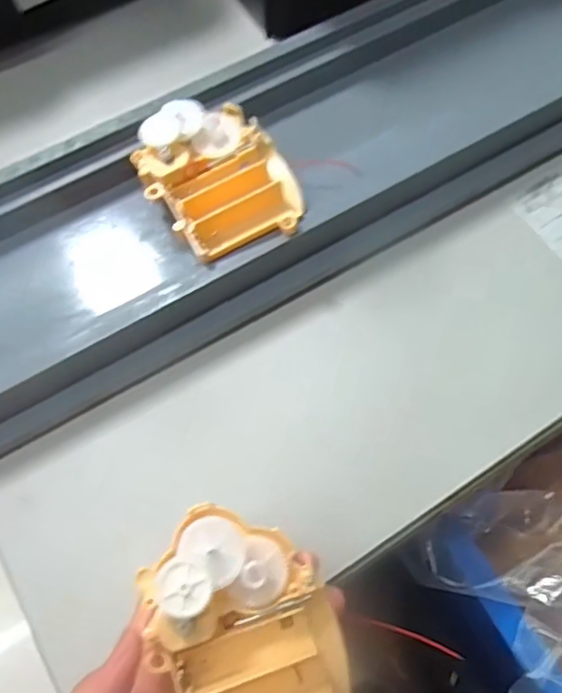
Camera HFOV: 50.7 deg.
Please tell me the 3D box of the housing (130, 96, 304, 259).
[{"bbox_3d":[-0.033,-0.093,0.322,0.073,0.020,0.094,-35,71,-13],"label":"housing"}]

